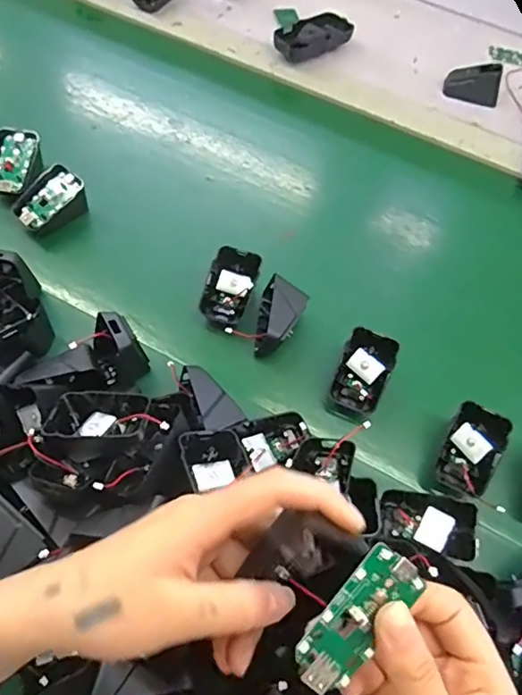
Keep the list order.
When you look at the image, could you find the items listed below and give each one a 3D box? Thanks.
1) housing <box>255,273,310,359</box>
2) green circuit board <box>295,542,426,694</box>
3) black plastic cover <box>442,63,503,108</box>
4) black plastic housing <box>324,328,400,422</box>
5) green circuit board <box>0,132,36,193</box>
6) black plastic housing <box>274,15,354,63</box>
[{"bbox_3d":[0.015,-0.024,0.472,0.042,0.047,0.065,16,61,5],"label":"housing"},{"bbox_3d":[0.042,0.116,0.220,0.029,0.006,0.063,42,83,-10],"label":"green circuit board"},{"bbox_3d":[0.270,-0.335,0.659,0.068,0.043,0.021,23,62,9],"label":"black plastic cover"},{"bbox_3d":[0.086,0.024,0.446,0.042,0.034,0.066,22,62,9],"label":"black plastic housing"},{"bbox_3d":[-0.253,-0.188,0.532,0.030,0.012,0.061,14,82,4],"label":"green circuit board"},{"bbox_3d":[0.066,-0.405,0.686,0.110,0.034,0.058,-36,69,-20],"label":"black plastic housing"}]

